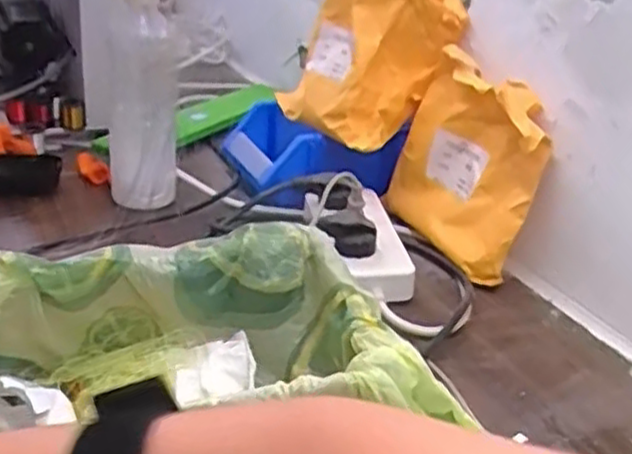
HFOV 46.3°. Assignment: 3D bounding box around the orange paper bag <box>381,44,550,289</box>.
[{"bbox_3d":[0.134,-0.053,0.670,0.063,0.165,0.166,-4,28,-20],"label":"orange paper bag"}]

